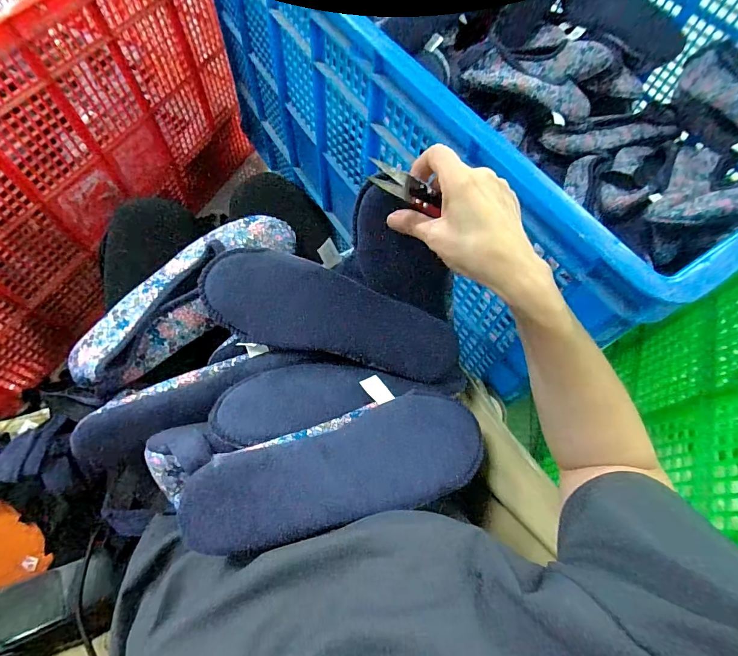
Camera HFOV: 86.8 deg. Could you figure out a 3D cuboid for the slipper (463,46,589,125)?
[{"bbox_3d":[0.298,-0.431,0.711,0.255,0.044,0.076,11,63,-16],"label":"slipper"}]

